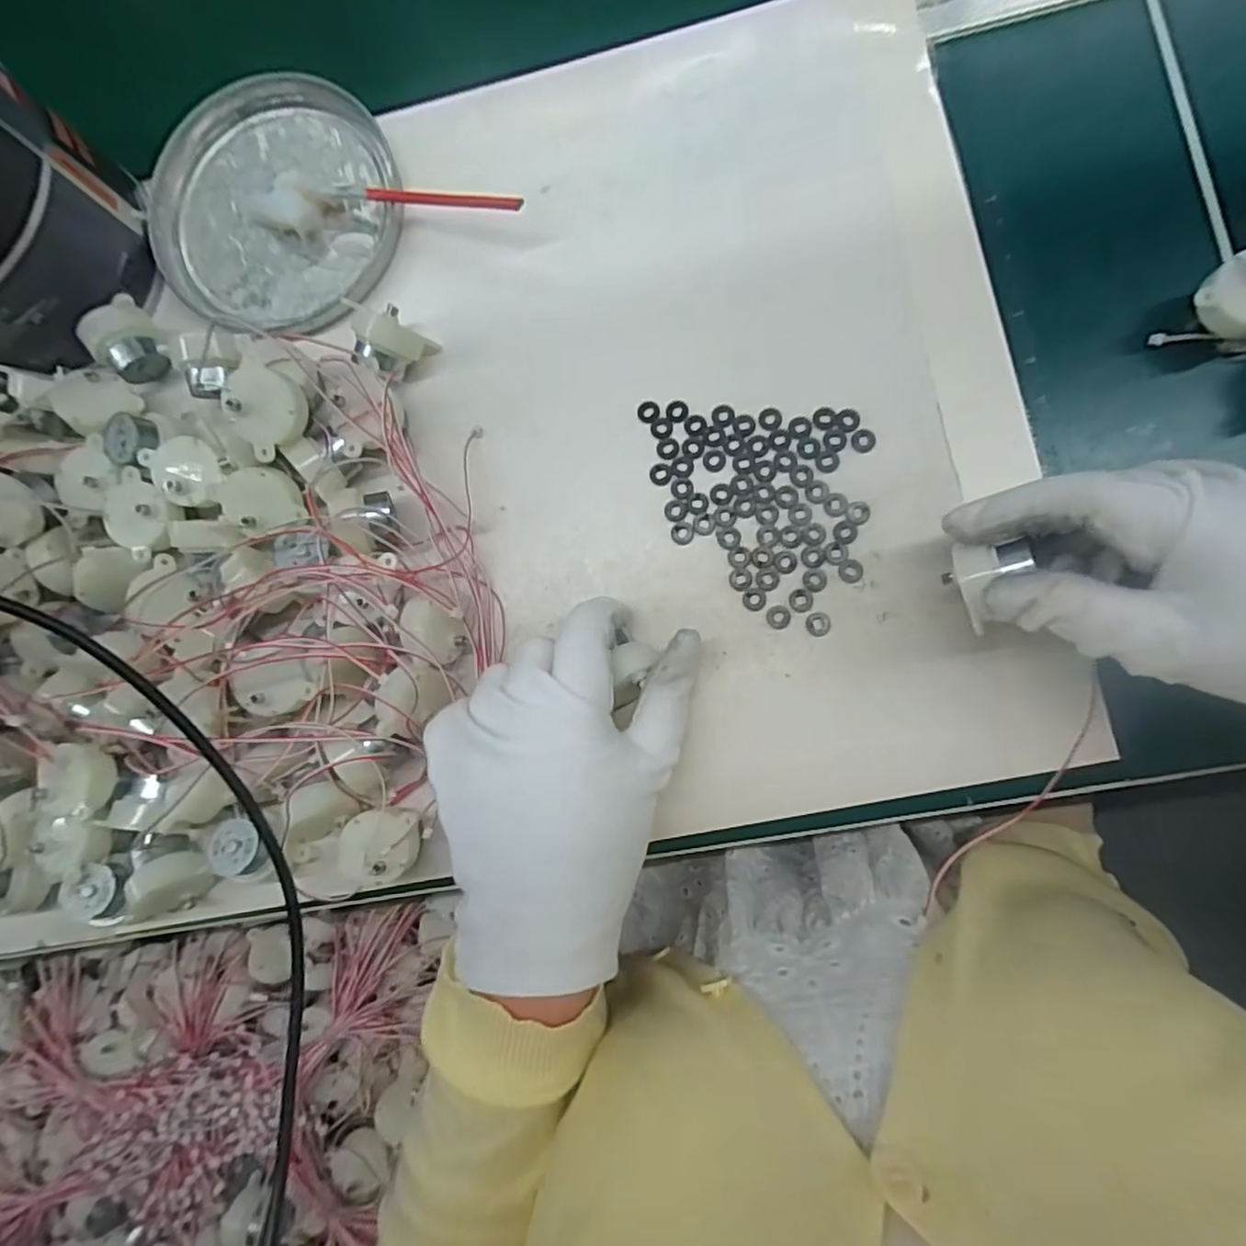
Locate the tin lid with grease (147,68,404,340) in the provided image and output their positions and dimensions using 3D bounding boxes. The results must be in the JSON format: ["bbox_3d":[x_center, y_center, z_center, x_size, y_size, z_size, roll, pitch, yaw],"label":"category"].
[{"bbox_3d":[-0.180,-0.215,0.323,0.134,0.013,0.127,0,86,7],"label":"tin lid with grease"}]

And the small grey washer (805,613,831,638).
[{"bbox_3d":[0.087,0.001,0.278,0.010,0.004,0.011,0,86,7],"label":"small grey washer"}]

